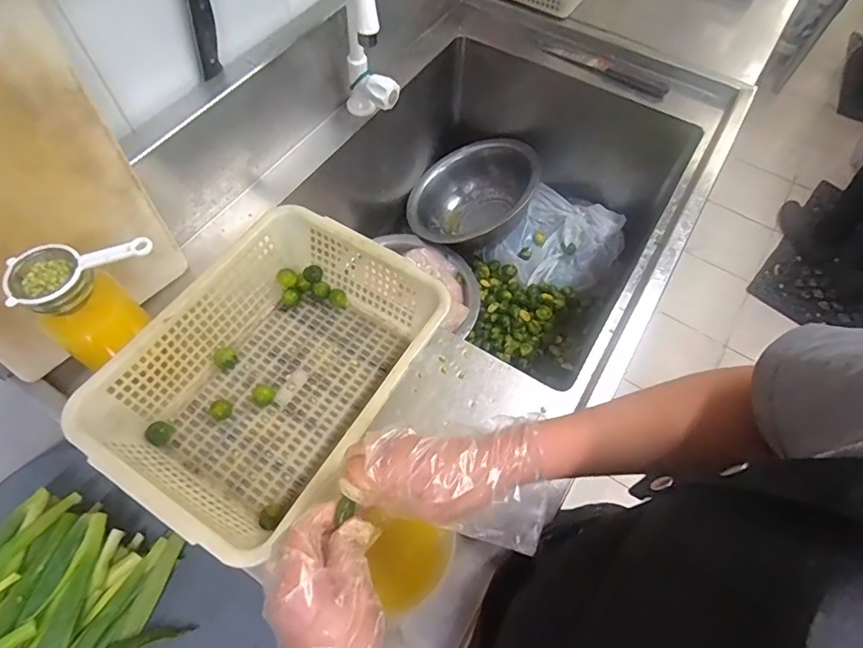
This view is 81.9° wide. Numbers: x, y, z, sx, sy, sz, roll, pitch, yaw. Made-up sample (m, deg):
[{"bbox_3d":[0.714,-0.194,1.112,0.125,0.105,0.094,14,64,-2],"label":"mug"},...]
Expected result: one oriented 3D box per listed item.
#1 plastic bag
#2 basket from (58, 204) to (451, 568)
[{"bbox_3d":[0.296,-0.184,1.095,0.233,0.077,0.220,16,62,7],"label":"plastic bag"},{"bbox_3d":[-0.169,0.054,0.564,0.256,0.110,0.342,29,65,13],"label":"basket"}]

